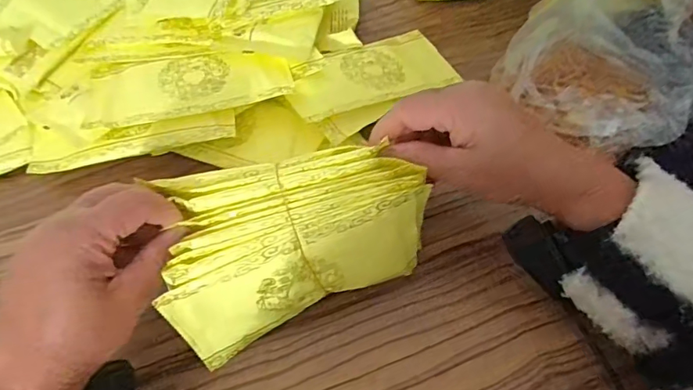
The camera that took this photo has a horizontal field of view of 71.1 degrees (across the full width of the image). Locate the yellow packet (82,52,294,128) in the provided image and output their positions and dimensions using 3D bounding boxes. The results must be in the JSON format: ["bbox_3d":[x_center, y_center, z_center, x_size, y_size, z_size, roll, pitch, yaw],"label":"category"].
[{"bbox_3d":[-0.137,-0.098,0.421,0.171,0.014,0.071,-9,61,-5],"label":"yellow packet"}]

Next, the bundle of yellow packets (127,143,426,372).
[{"bbox_3d":[-0.030,0.033,0.336,0.174,0.070,0.109,-12,67,-4],"label":"bundle of yellow packets"}]

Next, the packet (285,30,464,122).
[{"bbox_3d":[0.023,-0.116,0.459,0.172,0.006,0.080,-22,59,-25],"label":"packet"}]

